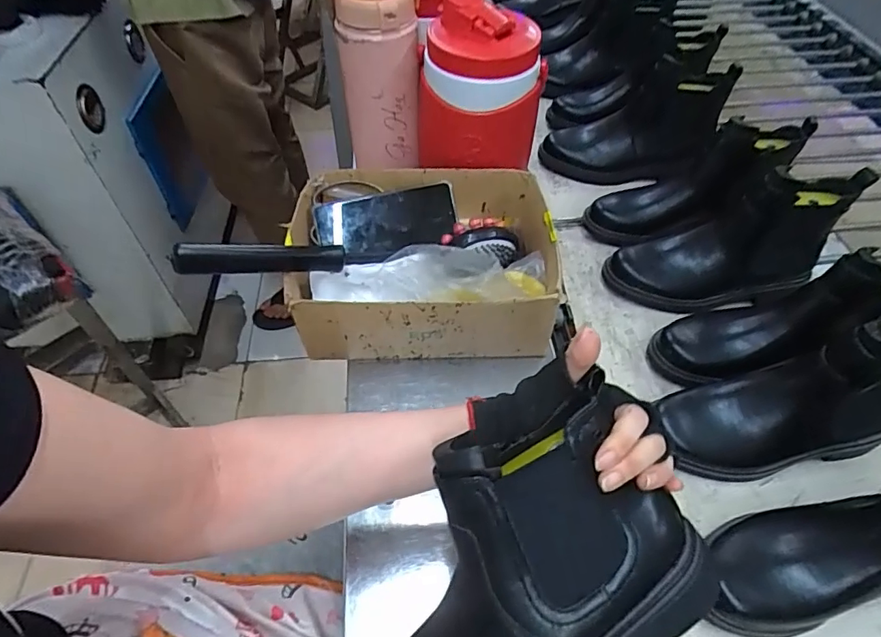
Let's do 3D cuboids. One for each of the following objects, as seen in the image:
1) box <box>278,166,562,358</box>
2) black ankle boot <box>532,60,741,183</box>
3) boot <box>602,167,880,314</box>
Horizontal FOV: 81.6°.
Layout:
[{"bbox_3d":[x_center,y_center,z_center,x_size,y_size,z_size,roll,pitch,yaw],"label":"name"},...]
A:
[{"bbox_3d":[-0.019,-0.068,0.573,0.276,0.112,0.208,-1,51,1],"label":"box"},{"bbox_3d":[0.282,-0.277,0.764,0.243,0.148,0.090,4,50,6],"label":"black ankle boot"},{"bbox_3d":[0.342,-0.083,0.606,0.256,0.148,0.095,-2,50,1],"label":"boot"}]

